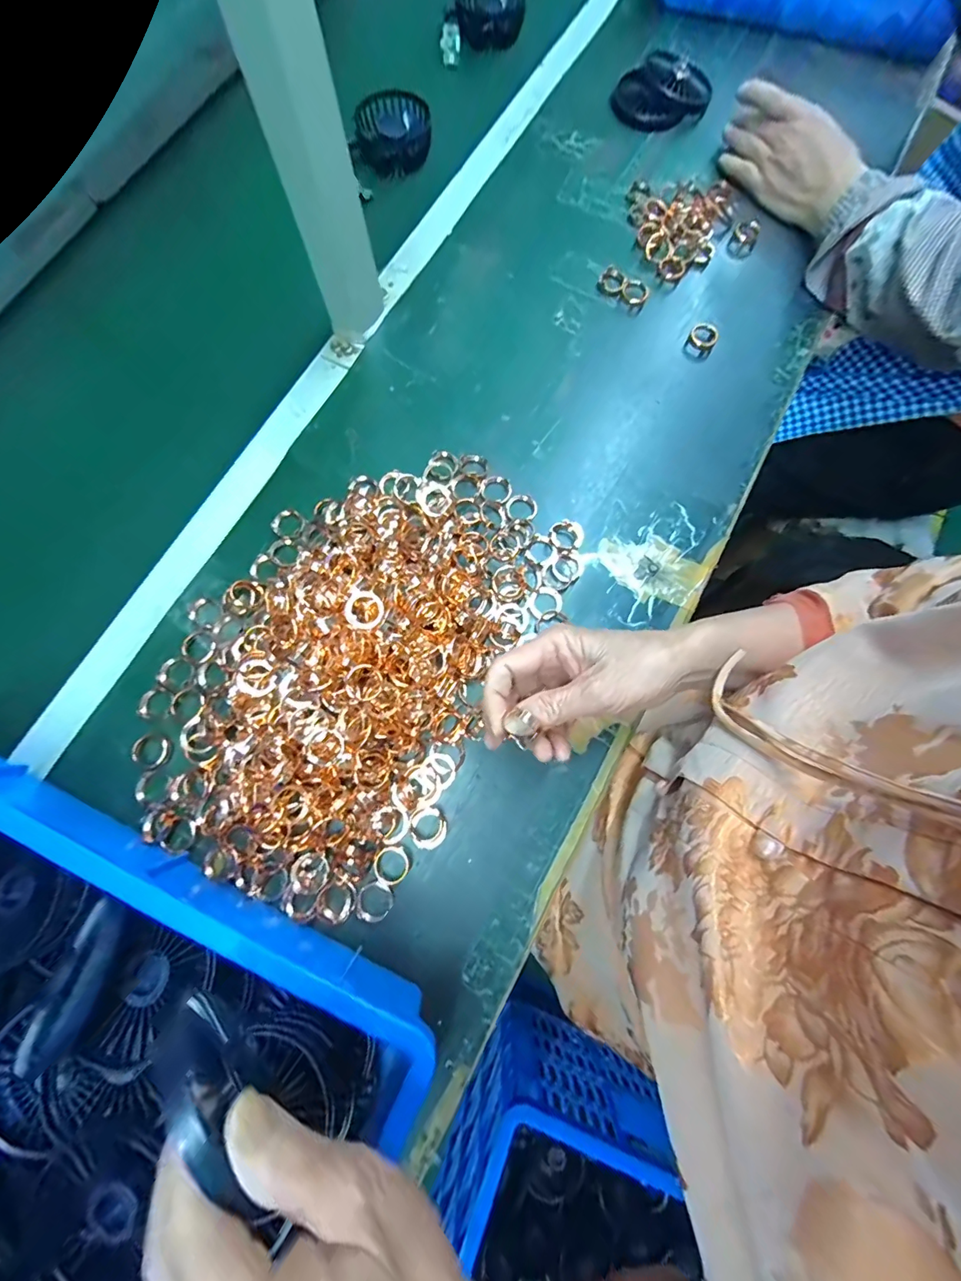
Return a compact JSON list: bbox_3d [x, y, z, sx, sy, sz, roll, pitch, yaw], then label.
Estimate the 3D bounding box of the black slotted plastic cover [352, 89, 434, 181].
[{"bbox_3d":[-0.103,-0.605,0.533,0.085,0.033,0.080,-7,77,-1],"label":"black slotted plastic cover"}]

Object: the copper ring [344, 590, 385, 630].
[{"bbox_3d":[-0.089,-0.023,0.342,0.029,0.004,0.028,0,97,-3],"label":"copper ring"}]

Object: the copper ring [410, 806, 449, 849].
[{"bbox_3d":[-0.041,0.146,0.349,0.029,0.011,0.031,0,77,1],"label":"copper ring"}]

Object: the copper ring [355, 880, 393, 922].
[{"bbox_3d":[-0.080,0.198,0.337,0.026,0.004,0.028,0,77,1],"label":"copper ring"}]

